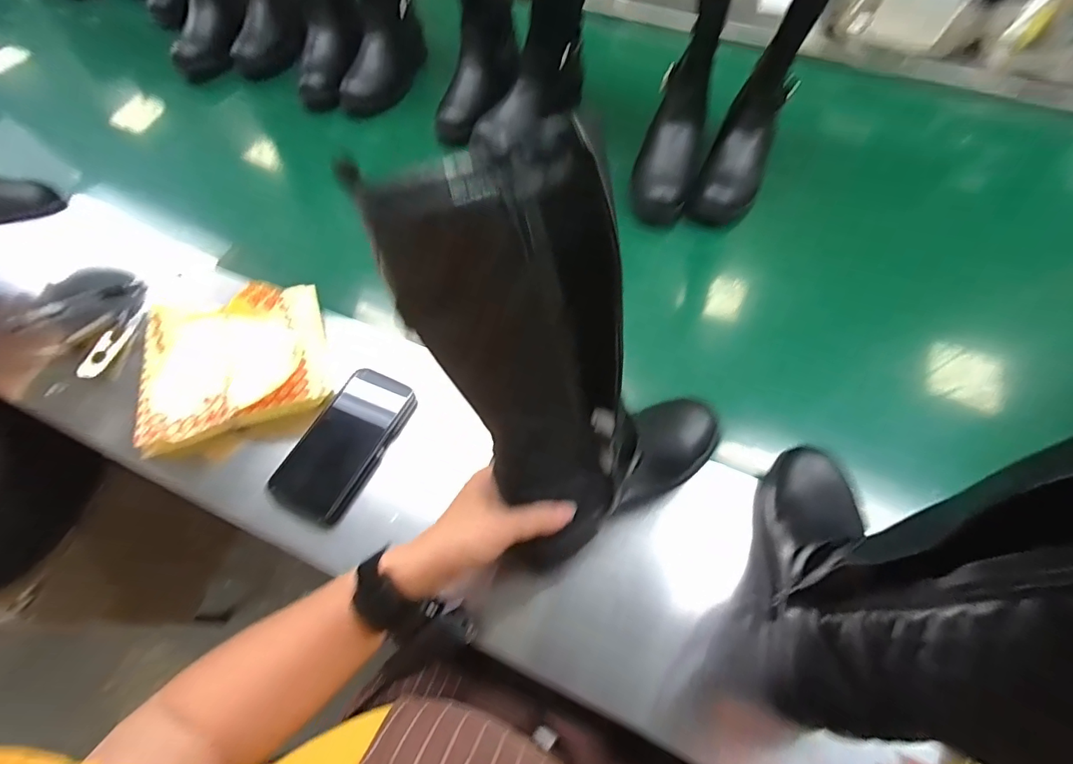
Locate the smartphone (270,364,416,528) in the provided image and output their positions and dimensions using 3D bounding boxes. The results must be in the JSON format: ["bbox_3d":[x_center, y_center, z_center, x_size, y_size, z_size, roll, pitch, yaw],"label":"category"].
[{"bbox_3d":[-0.199,0.061,0.495,0.085,0.014,0.160,23,65,12],"label":"smartphone"}]

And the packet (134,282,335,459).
[{"bbox_3d":[-0.338,-0.026,0.522,0.192,0.047,0.169,-19,64,-9],"label":"packet"}]

